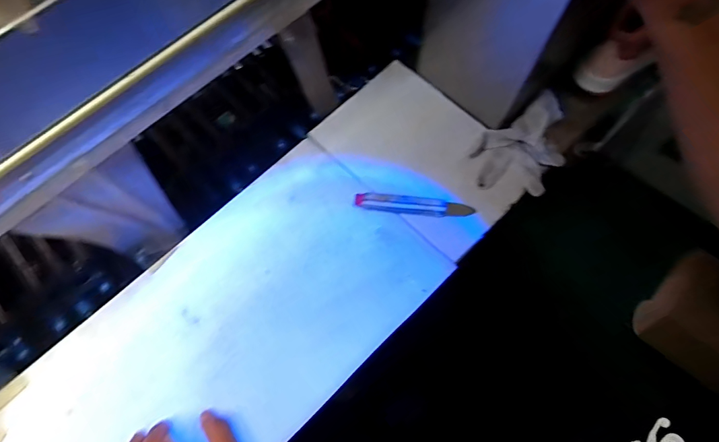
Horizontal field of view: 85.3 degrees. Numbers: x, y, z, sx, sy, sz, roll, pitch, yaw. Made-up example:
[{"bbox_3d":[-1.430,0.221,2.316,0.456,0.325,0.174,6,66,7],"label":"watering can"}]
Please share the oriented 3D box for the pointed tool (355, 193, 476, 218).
[{"bbox_3d":[0.078,-0.022,0.550,0.165,0.018,0.027,7,71,4],"label":"pointed tool"}]

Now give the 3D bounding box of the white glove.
[{"bbox_3d":[0.240,-0.109,0.566,0.113,0.041,0.173,37,76,13],"label":"white glove"}]

